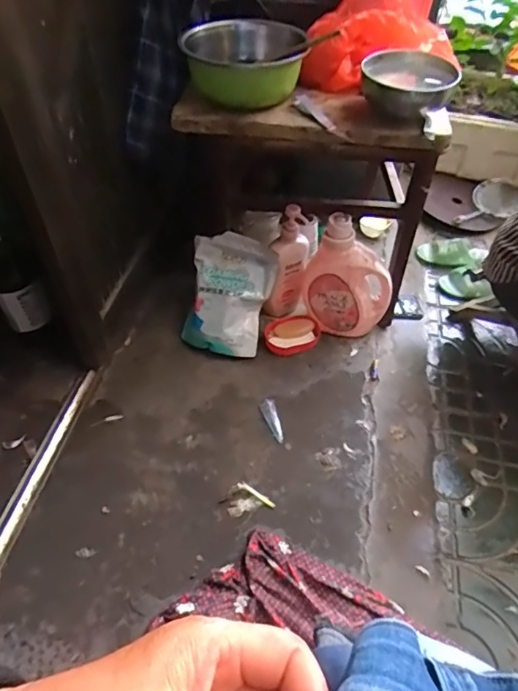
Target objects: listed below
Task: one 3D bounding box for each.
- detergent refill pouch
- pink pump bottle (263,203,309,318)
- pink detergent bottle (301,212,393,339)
[{"bbox_3d":[-0.059,-0.100,1.005,0.160,0.234,0.037,11,15,0],"label":"detergent refill pouch"},{"bbox_3d":[0.057,-0.163,1.017,0.069,0.251,0.073,11,50,10],"label":"pink pump bottle"},{"bbox_3d":[0.183,-0.135,1.005,0.172,0.243,0.100,15,50,13],"label":"pink detergent bottle"}]

